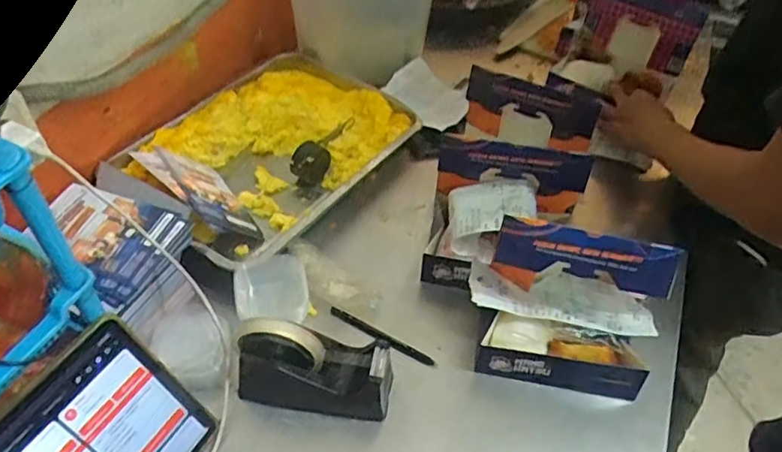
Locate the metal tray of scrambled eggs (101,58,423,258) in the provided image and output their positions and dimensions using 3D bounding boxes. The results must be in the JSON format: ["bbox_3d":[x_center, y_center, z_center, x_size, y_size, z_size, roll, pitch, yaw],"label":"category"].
[{"bbox_3d":[-0.168,-0.118,0.827,0.276,0.067,0.370,32,55,22],"label":"metal tray of scrambled eggs"}]

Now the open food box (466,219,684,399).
[{"bbox_3d":[0.181,0.092,0.623,0.196,0.159,0.105,15,50,9],"label":"open food box"}]

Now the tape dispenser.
[{"bbox_3d":[-0.077,0.146,0.596,0.152,0.093,0.059,7,49,3],"label":"tape dispenser"}]

